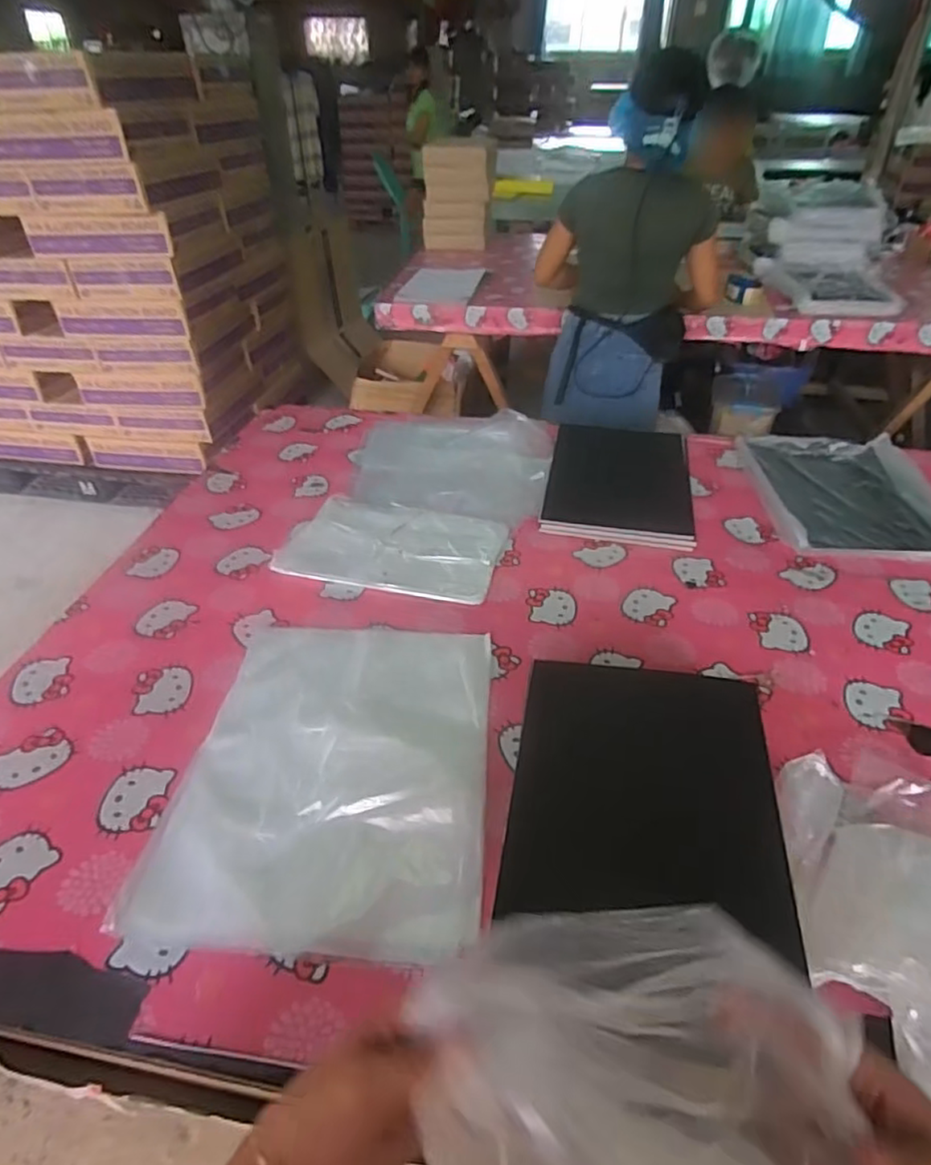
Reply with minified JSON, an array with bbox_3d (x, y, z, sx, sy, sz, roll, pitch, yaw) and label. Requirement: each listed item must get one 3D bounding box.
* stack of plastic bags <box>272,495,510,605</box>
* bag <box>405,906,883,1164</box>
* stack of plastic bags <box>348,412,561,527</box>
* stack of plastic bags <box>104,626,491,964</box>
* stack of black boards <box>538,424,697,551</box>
[{"bbox_3d":[-0.110,-0.062,1.029,0.331,0.021,0.206,9,40,12],"label":"stack of plastic bags"},{"bbox_3d":[0.089,0.239,0.315,0.223,0.070,0.136,10,40,14],"label":"bag"},{"bbox_3d":[-0.030,-0.249,1.290,0.397,0.023,0.397,7,39,10],"label":"stack of plastic bags"},{"bbox_3d":[-0.141,0.193,0.720,0.326,0.018,0.402,2,39,4],"label":"stack of plastic bags"},{"bbox_3d":[0.281,-0.193,1.175,0.250,0.035,0.363,6,39,9],"label":"stack of black boards"}]

